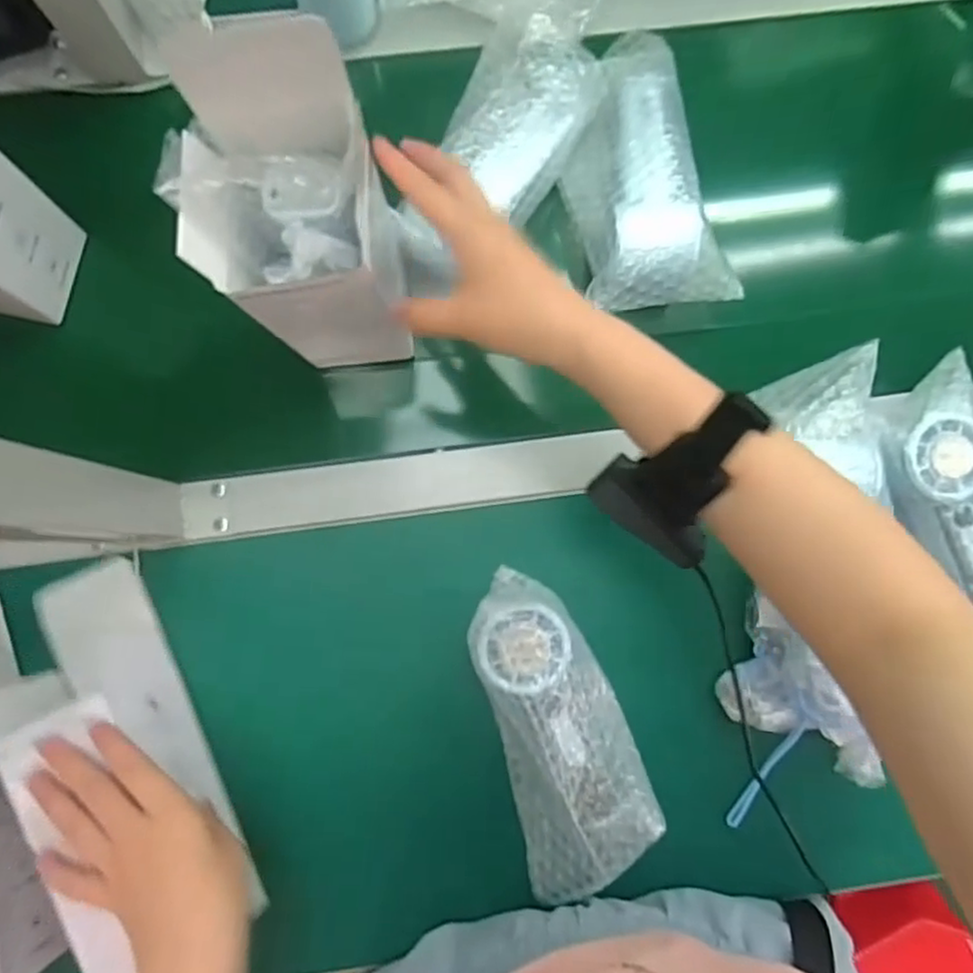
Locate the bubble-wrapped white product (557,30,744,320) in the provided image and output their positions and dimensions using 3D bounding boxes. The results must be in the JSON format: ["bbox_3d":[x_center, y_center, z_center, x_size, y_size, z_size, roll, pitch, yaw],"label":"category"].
[{"bbox_3d":[0.107,-0.225,0.493,0.097,0.044,0.202,-10,86,-1],"label":"bubble-wrapped white product"}]

